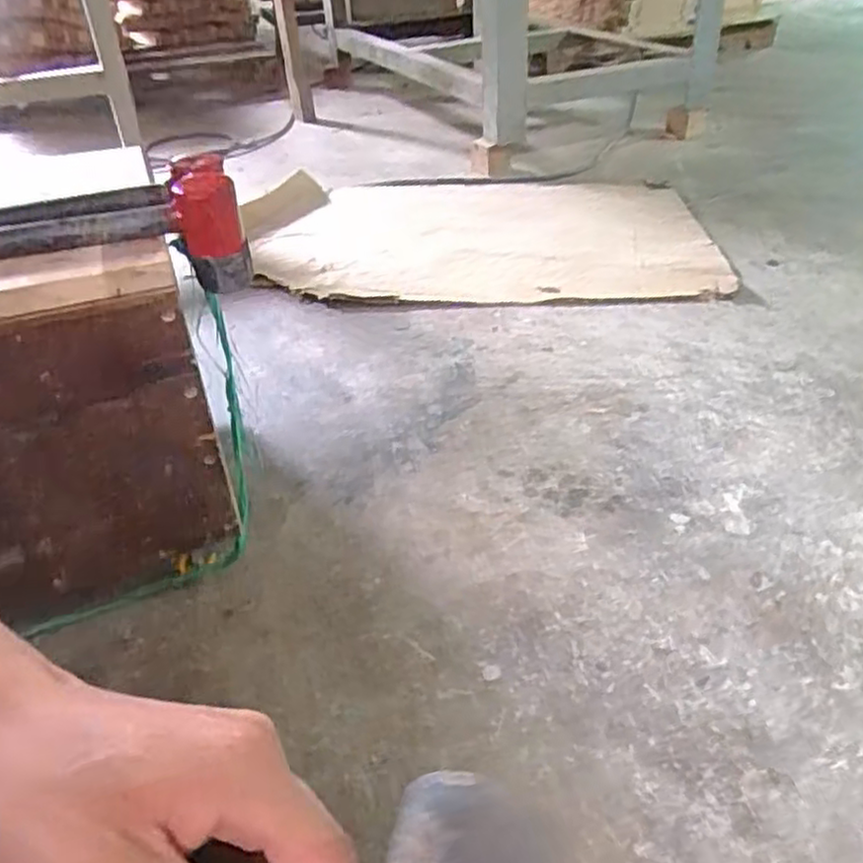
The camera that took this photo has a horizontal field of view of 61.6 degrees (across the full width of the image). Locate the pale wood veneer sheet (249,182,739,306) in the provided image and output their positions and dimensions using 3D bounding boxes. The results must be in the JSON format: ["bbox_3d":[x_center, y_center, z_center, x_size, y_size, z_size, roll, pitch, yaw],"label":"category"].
[{"bbox_3d":[0.084,-0.375,1.339,0.790,0.029,0.542,-2,38,1],"label":"pale wood veneer sheet"}]

